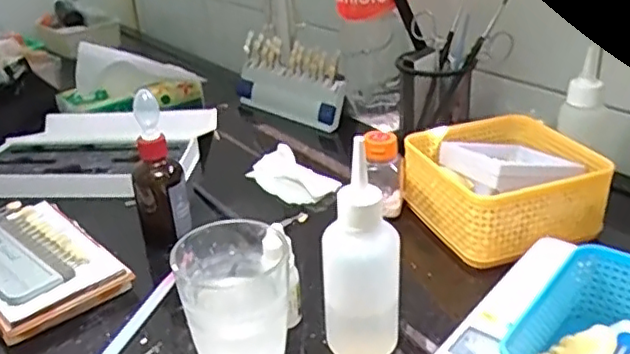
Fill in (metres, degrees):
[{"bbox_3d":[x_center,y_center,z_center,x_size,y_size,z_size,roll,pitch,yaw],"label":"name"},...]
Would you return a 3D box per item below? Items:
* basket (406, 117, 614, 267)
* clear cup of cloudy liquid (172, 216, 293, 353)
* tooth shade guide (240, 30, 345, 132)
[{"bbox_3d":[0.159,0.007,0.541,0.137,0.060,0.146,-11,28,-14],"label":"basket"},{"bbox_3d":[-0.046,0.080,0.393,0.066,0.094,0.069,-6,28,-4],"label":"clear cup of cloudy liquid"},{"bbox_3d":[-0.030,-0.118,0.798,0.167,0.090,0.045,20,36,38],"label":"tooth shade guide"}]

